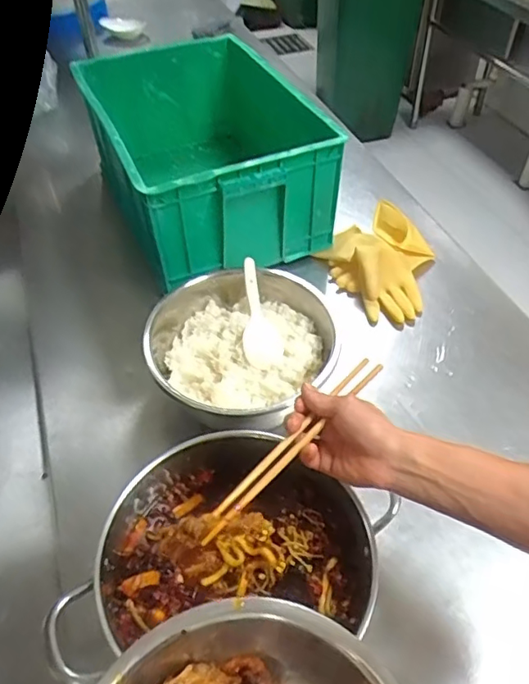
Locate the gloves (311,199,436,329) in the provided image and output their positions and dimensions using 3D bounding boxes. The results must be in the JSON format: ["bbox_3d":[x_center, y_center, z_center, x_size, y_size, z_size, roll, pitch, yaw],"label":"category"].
[{"bbox_3d":[0.223,-0.146,0.984,0.188,0.067,0.231,-21,49,-16],"label":"gloves"}]

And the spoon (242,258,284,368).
[{"bbox_3d":[-0.010,-0.045,0.819,0.057,0.023,0.183,-7,61,-4],"label":"spoon"}]

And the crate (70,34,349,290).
[{"bbox_3d":[-0.114,-0.373,1.101,0.373,0.237,0.569,-19,49,-15],"label":"crate"}]

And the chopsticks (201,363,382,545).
[{"bbox_3d":[0.031,0.099,0.550,0.022,0.018,0.268,32,53,29],"label":"chopsticks"}]

